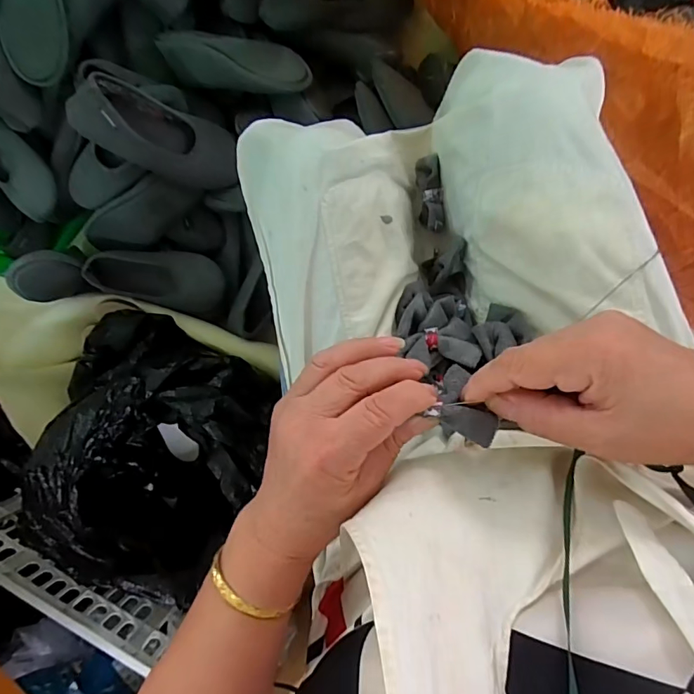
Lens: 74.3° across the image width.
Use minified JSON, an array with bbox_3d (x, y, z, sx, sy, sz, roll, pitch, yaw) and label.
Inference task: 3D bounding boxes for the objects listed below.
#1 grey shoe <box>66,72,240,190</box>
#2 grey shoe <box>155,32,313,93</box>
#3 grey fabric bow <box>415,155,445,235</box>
[{"bbox_3d":[-0.279,-0.308,0.668,0.215,0.062,0.097,15,97,-31],"label":"grey shoe"},{"bbox_3d":[-0.165,-0.407,0.652,0.226,0.064,0.076,11,95,8],"label":"grey shoe"},{"bbox_3d":[0.079,-0.143,0.434,0.023,0.038,0.067,-6,93,9],"label":"grey fabric bow"}]

